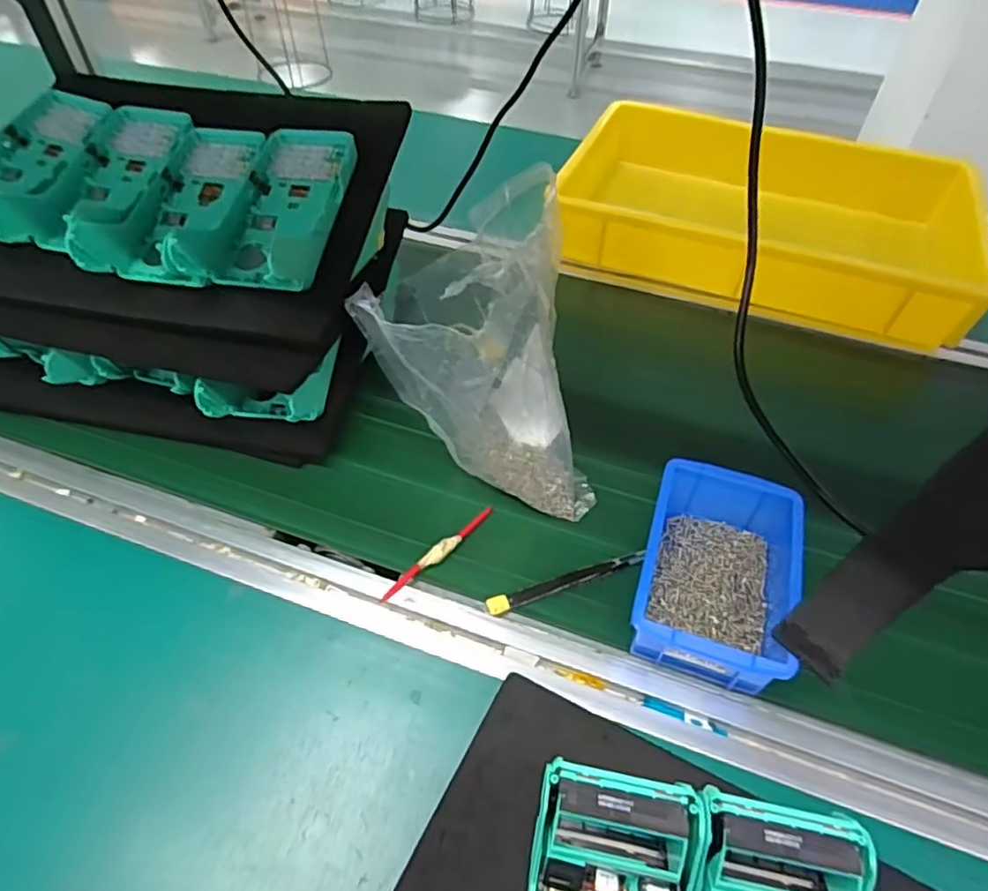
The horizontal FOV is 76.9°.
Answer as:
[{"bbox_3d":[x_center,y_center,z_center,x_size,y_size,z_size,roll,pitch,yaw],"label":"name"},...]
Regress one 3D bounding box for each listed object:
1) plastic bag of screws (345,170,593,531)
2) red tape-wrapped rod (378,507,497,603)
[{"bbox_3d":[0.009,-0.070,0.453,0.163,0.201,0.119,16,51,11],"label":"plastic bag of screws"},{"bbox_3d":[-0.039,0.079,0.460,0.109,0.016,0.009,-36,59,-28],"label":"red tape-wrapped rod"}]

